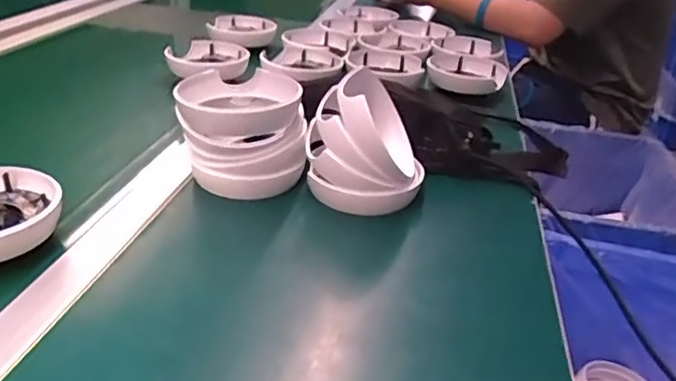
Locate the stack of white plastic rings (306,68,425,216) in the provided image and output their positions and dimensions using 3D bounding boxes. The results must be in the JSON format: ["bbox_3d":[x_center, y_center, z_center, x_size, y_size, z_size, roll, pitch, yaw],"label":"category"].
[{"bbox_3d":[0.027,-0.050,0.562,0.110,0.109,0.116,7,28,6],"label":"stack of white plastic rings"}]

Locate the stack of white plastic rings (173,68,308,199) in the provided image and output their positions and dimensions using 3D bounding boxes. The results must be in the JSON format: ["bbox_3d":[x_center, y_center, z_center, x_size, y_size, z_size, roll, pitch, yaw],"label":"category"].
[{"bbox_3d":[-0.095,-0.060,0.590,0.114,0.097,0.131,-1,28,-9],"label":"stack of white plastic rings"}]

